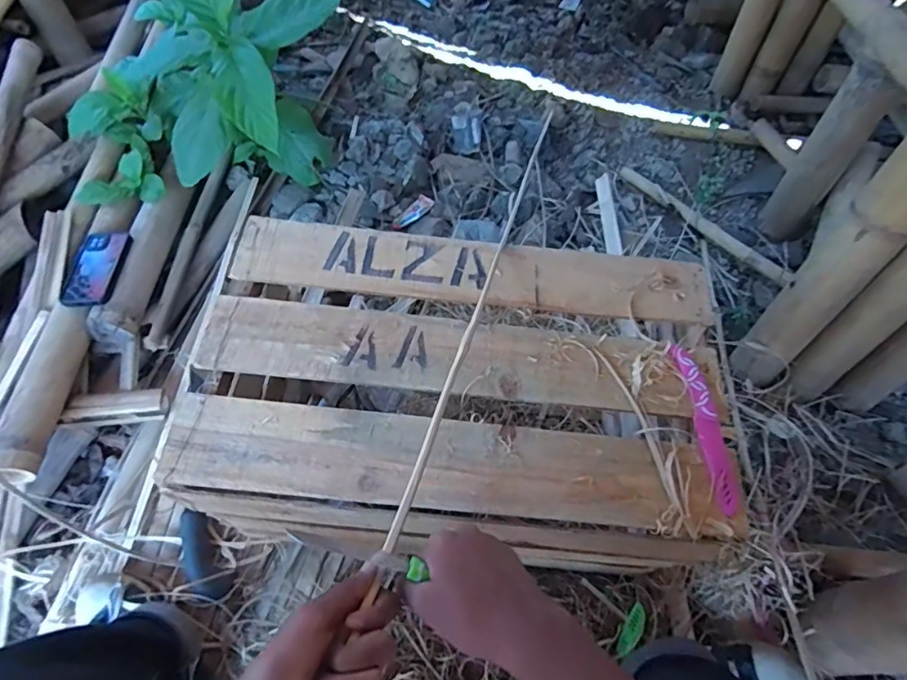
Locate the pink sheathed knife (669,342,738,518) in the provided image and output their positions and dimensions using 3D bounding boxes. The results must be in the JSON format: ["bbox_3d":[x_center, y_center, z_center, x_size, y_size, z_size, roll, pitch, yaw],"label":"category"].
[{"bbox_3d":[0.273,0.090,0.568,0.027,0.010,0.189,-4,58,-5],"label":"pink sheathed knife"}]

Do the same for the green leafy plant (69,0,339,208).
[{"bbox_3d":[-0.513,-0.512,1.091,0.497,0.352,0.454,4,58,-1],"label":"green leafy plant"}]

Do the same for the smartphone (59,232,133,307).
[{"bbox_3d":[-0.646,-0.131,0.946,0.092,0.016,0.171,3,55,-7],"label":"smartphone"}]

